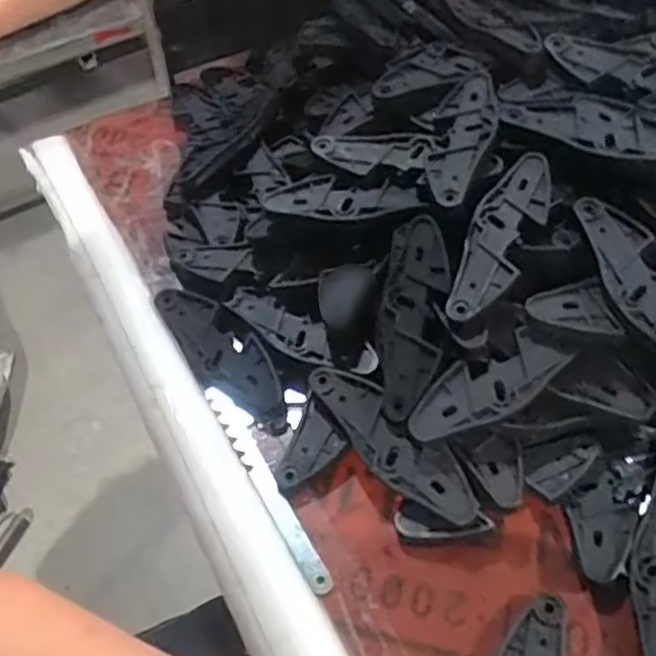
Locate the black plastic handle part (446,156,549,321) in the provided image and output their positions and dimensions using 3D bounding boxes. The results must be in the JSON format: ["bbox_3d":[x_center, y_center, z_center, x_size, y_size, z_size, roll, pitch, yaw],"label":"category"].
[{"bbox_3d":[0.106,-0.057,0.424,0.038,0.009,0.124,25,71,18],"label":"black plastic handle part"}]

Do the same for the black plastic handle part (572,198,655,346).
[{"bbox_3d":[0.177,-0.027,0.388,0.038,0.011,0.120,-10,54,-5],"label":"black plastic handle part"}]

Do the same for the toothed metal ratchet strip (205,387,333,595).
[{"bbox_3d":[-0.037,0.094,0.423,0.016,0.004,0.146,-25,61,-17],"label":"toothed metal ratchet strip"}]

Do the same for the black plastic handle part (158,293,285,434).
[{"bbox_3d":[-0.070,0.016,0.468,0.046,0.011,0.136,-27,58,-17],"label":"black plastic handle part"}]

